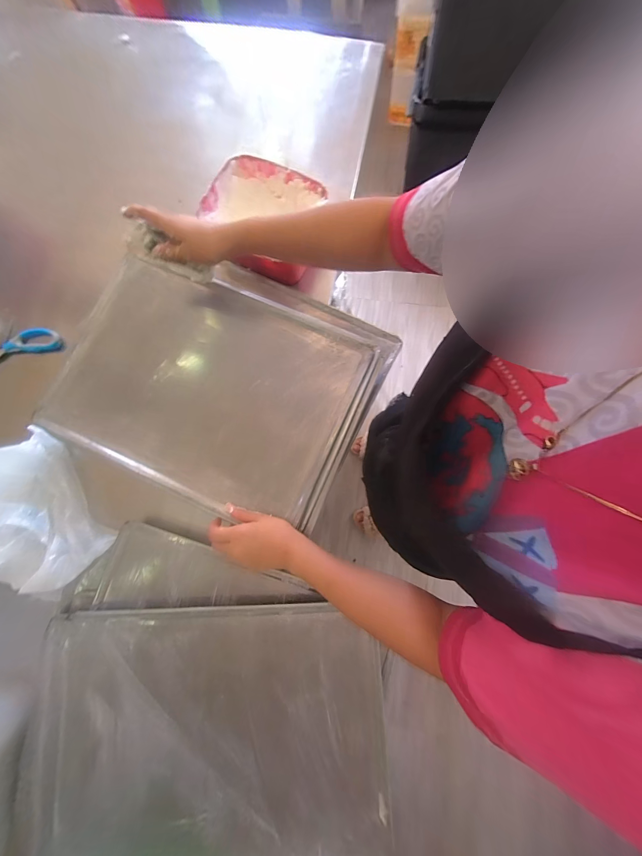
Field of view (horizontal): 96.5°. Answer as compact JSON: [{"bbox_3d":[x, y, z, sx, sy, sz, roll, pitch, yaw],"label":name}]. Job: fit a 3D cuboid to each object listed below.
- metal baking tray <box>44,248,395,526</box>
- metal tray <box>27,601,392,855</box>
[{"bbox_3d":[-0.155,-0.090,0.475,0.465,0.049,0.386,25,81,5],"label":"metal baking tray"},{"bbox_3d":[-0.155,0.424,0.398,0.472,0.023,0.332,-4,83,2],"label":"metal tray"}]

